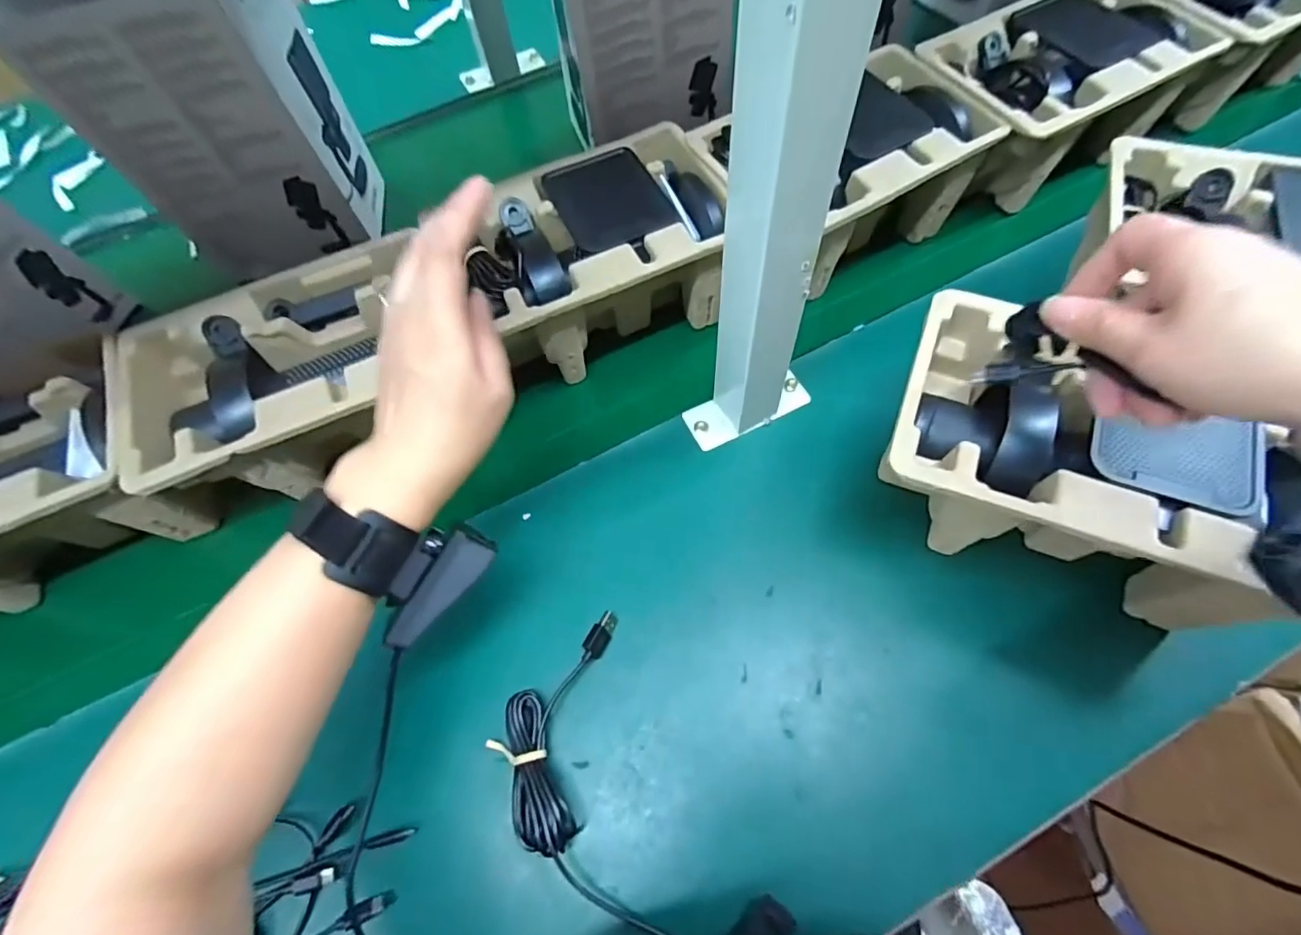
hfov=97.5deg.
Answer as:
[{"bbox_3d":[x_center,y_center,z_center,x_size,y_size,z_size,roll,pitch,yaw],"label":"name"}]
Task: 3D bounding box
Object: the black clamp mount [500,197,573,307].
[{"bbox_3d":[-0.092,-0.168,0.438,0.033,0.026,0.090,-21,61,-6],"label":"black clamp mount"}]

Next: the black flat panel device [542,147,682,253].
[{"bbox_3d":[-0.034,-0.211,0.442,0.078,0.008,0.103,-25,61,-8],"label":"black flat panel device"}]

